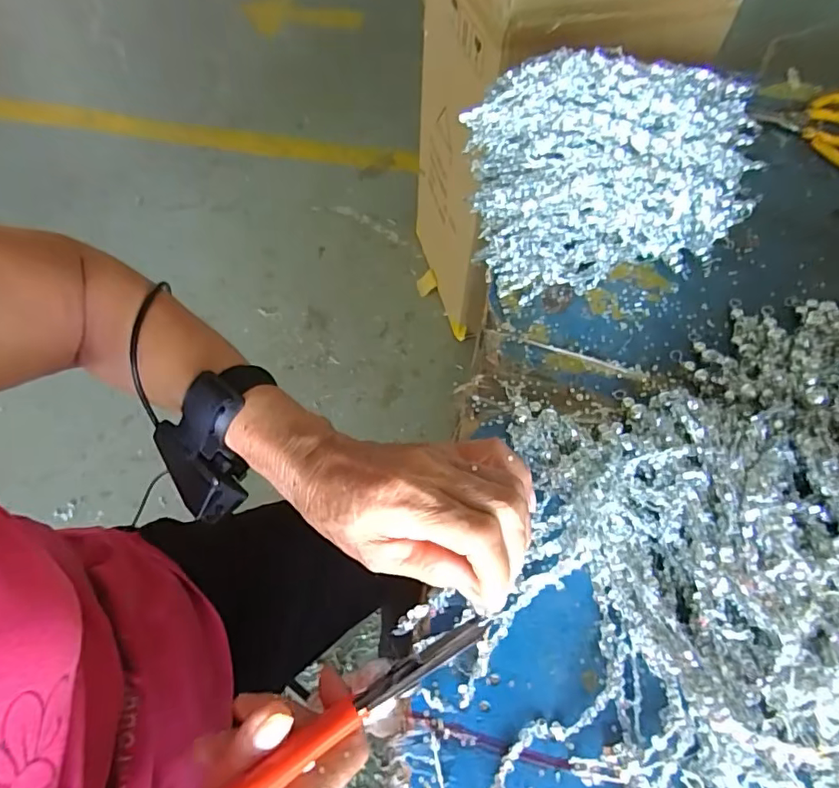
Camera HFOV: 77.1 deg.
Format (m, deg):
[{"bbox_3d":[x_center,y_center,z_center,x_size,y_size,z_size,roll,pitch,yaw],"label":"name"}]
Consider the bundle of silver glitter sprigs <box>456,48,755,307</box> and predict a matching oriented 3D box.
[{"bbox_3d":[0.151,-0.169,0.403,0.208,0.103,0.138,-7,62,-6],"label":"bundle of silver glitter sprigs"}]

